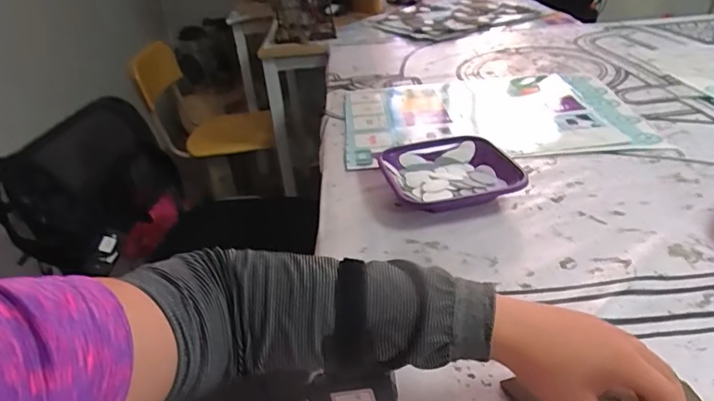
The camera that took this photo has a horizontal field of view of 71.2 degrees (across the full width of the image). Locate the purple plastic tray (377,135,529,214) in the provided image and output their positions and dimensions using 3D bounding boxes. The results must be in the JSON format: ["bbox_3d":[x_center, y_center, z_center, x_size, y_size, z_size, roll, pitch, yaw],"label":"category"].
[{"bbox_3d":[0.141,-0.036,0.744,0.190,0.042,0.182,-10,33,-6],"label":"purple plastic tray"}]

